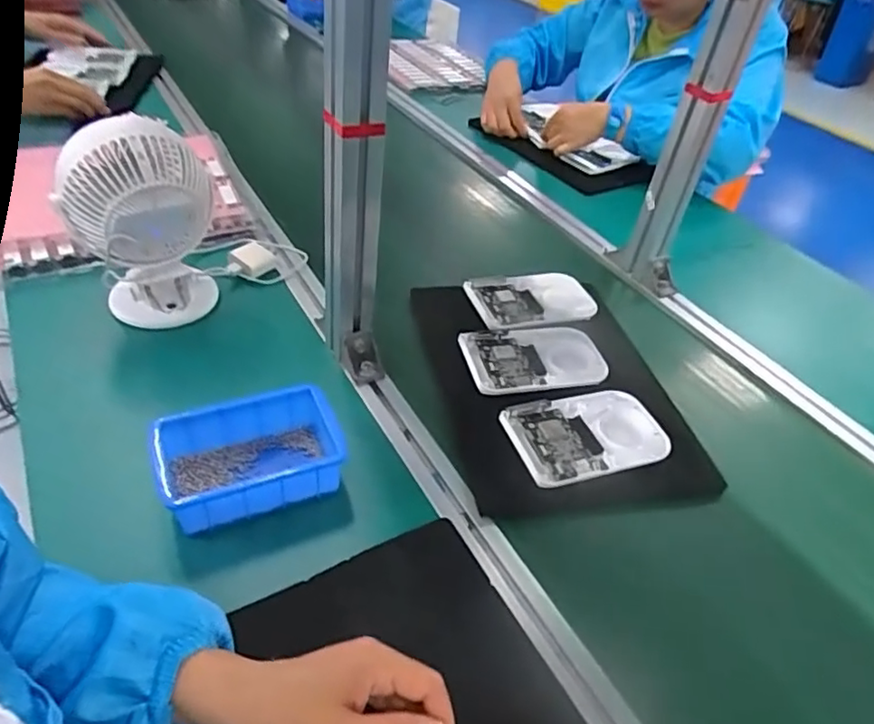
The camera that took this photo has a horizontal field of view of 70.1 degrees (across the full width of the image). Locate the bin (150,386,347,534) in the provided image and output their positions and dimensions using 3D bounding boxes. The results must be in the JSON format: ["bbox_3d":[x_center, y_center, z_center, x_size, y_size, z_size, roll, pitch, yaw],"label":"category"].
[{"bbox_3d":[-0.161,0.087,0.541,0.150,0.060,0.094,-11,44,-21],"label":"bin"}]

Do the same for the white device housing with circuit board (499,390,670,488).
[{"bbox_3d":[0.146,0.071,0.616,0.154,0.013,0.098,-9,44,-16],"label":"white device housing with circuit board"}]

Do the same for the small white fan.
[{"bbox_3d":[-0.310,-0.145,0.664,0.144,0.205,0.104,-8,43,-17],"label":"small white fan"}]

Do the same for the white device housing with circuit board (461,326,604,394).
[{"bbox_3d":[0.108,-0.006,0.694,0.158,0.015,0.098,-2,42,-11],"label":"white device housing with circuit board"}]

